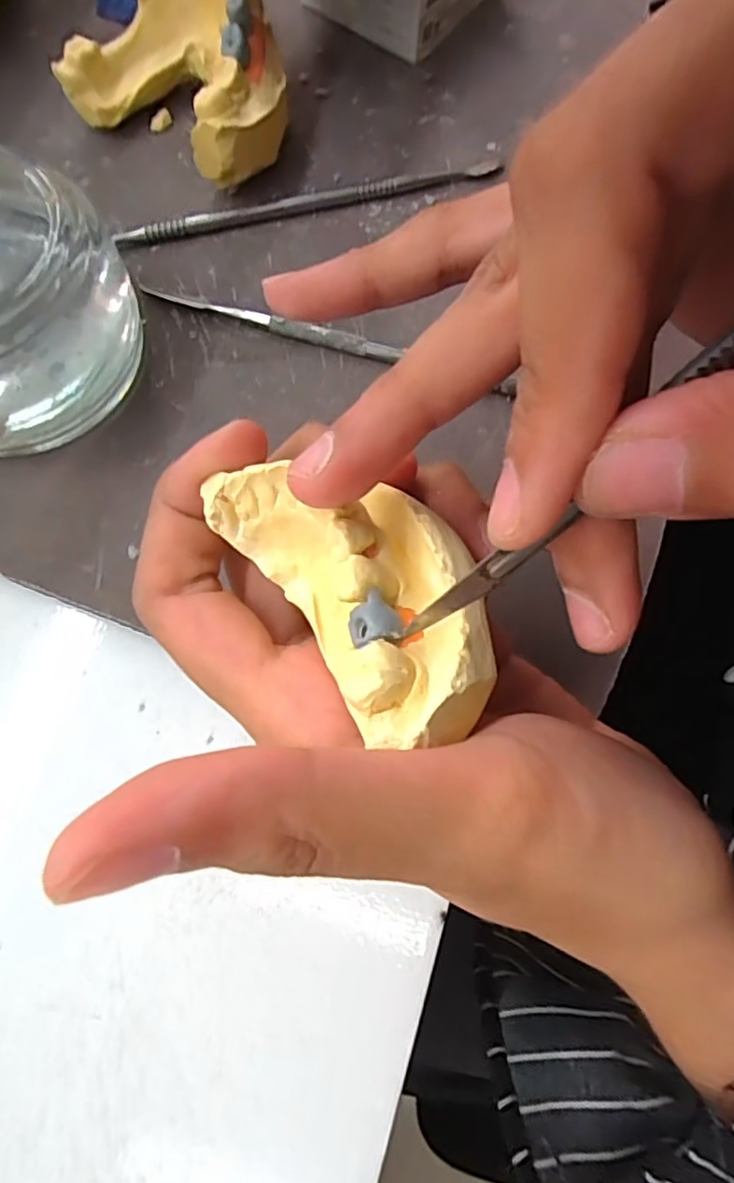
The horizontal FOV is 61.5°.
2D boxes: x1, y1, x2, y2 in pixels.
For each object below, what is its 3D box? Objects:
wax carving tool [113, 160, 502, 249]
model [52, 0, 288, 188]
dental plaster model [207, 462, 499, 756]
[{"bbox_3d":[-0.018,-0.131,0.206,0.130,0.007,0.007,-15,74,-5],"label":"wax carving tool"},{"bbox_3d":[-0.057,-0.167,0.198,0.075,0.038,0.056,32,76,8],"label":"model"},{"bbox_3d":[0.000,-0.003,0.108,0.031,0.021,0.061,-37,58,-11],"label":"dental plaster model"}]

